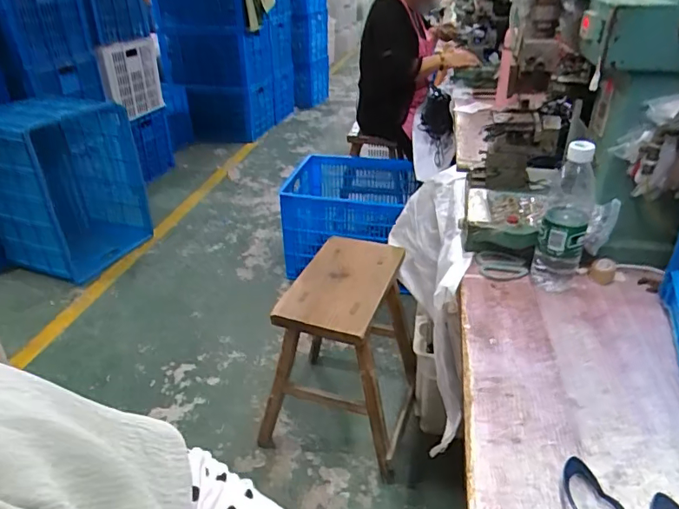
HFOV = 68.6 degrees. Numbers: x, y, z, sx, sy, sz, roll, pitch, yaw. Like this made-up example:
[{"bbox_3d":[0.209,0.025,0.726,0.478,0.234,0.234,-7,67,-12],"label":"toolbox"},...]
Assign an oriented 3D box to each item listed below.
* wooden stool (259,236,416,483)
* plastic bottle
[{"bbox_3d":[0.011,0.262,1.348,0.364,0.483,0.371,9,32,17],"label":"wooden stool"},{"bbox_3d":[0.336,-0.052,0.739,0.067,0.229,0.067,11,33,20],"label":"plastic bottle"}]

